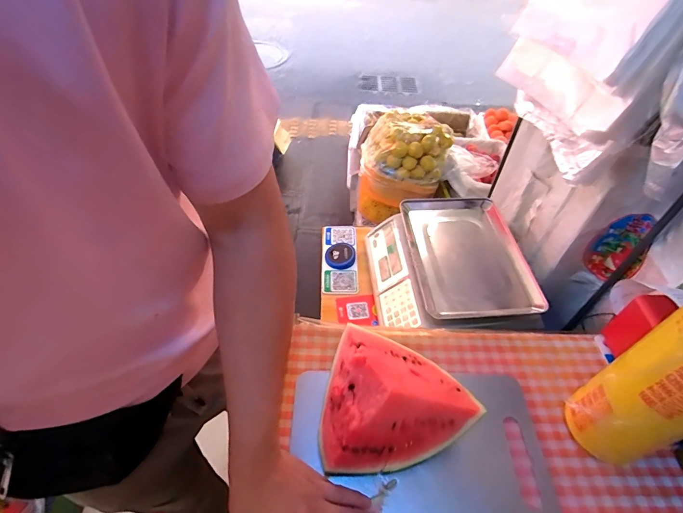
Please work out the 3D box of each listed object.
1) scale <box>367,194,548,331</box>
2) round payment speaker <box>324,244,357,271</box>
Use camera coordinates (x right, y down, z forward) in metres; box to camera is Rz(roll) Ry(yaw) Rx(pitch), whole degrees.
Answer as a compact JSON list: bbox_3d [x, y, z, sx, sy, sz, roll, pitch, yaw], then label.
[{"bbox_3d":[0.223,0.011,0.815,0.298,0.120,0.361,-2,48,-4],"label":"scale"},{"bbox_3d":[-0.003,0.000,0.924,0.076,0.018,0.077,1,48,-1],"label":"round payment speaker"}]

